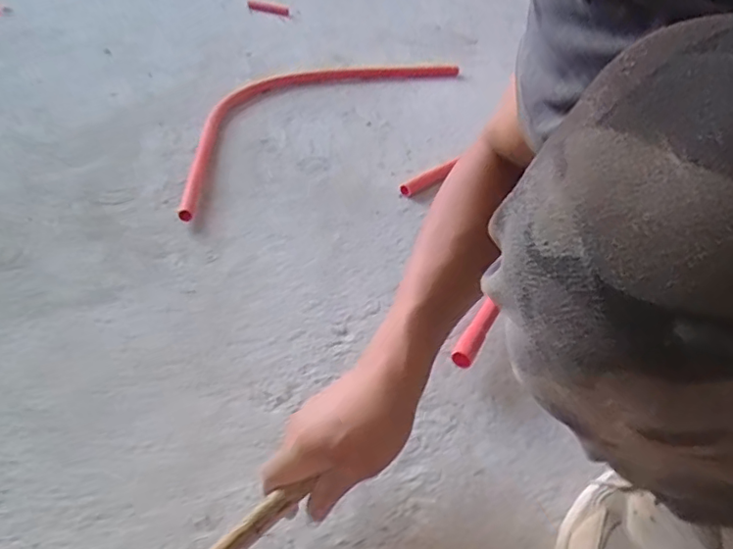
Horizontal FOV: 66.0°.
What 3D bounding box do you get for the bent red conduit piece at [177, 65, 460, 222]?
[{"bbox_3d":[-0.121,-0.324,1.039,0.254,0.025,0.750,28,45,24],"label":"bent red conduit piece"}]

